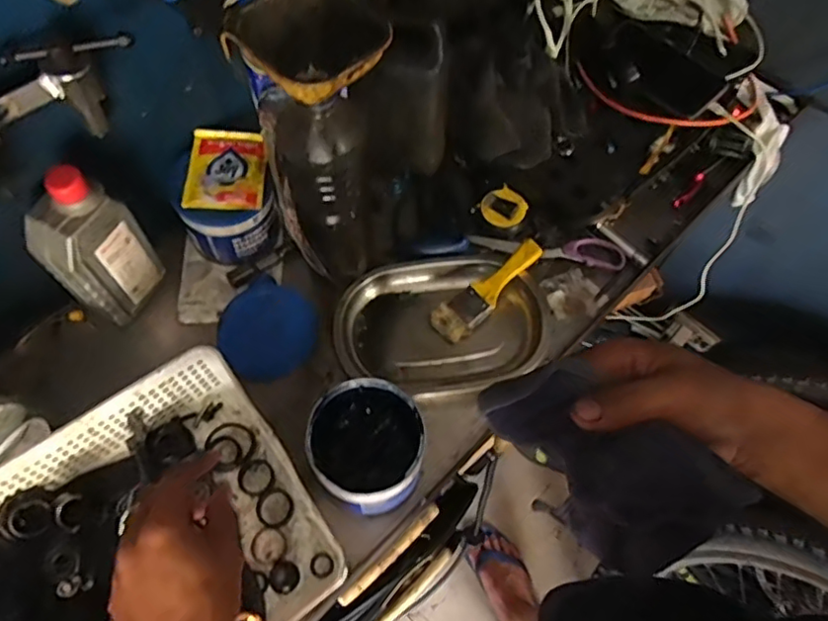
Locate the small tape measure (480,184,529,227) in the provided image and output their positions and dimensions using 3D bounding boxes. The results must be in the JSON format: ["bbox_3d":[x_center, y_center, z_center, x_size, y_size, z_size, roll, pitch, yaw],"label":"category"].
[{"bbox_3d":[0.106,-0.119,0.708,0.049,0.018,0.050,1,64,-1],"label":"small tape measure"}]

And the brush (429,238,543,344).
[{"bbox_3d":[0.081,-0.024,0.648,0.140,0.014,0.042,-42,72,-6],"label":"brush"}]

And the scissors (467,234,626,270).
[{"bbox_3d":[0.154,-0.076,0.693,0.179,0.009,0.035,8,64,2],"label":"scissors"}]

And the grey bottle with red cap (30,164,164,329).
[{"bbox_3d":[-0.305,-0.059,0.578,0.052,0.175,0.086,30,67,12],"label":"grey bottle with red cap"}]

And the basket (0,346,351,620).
[{"bbox_3d":[-0.252,0.217,0.509,0.327,0.076,0.243,-35,70,-17],"label":"basket"}]

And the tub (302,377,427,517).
[{"bbox_3d":[-0.042,0.124,0.550,0.097,0.083,0.103,1,64,-1],"label":"tub"}]

